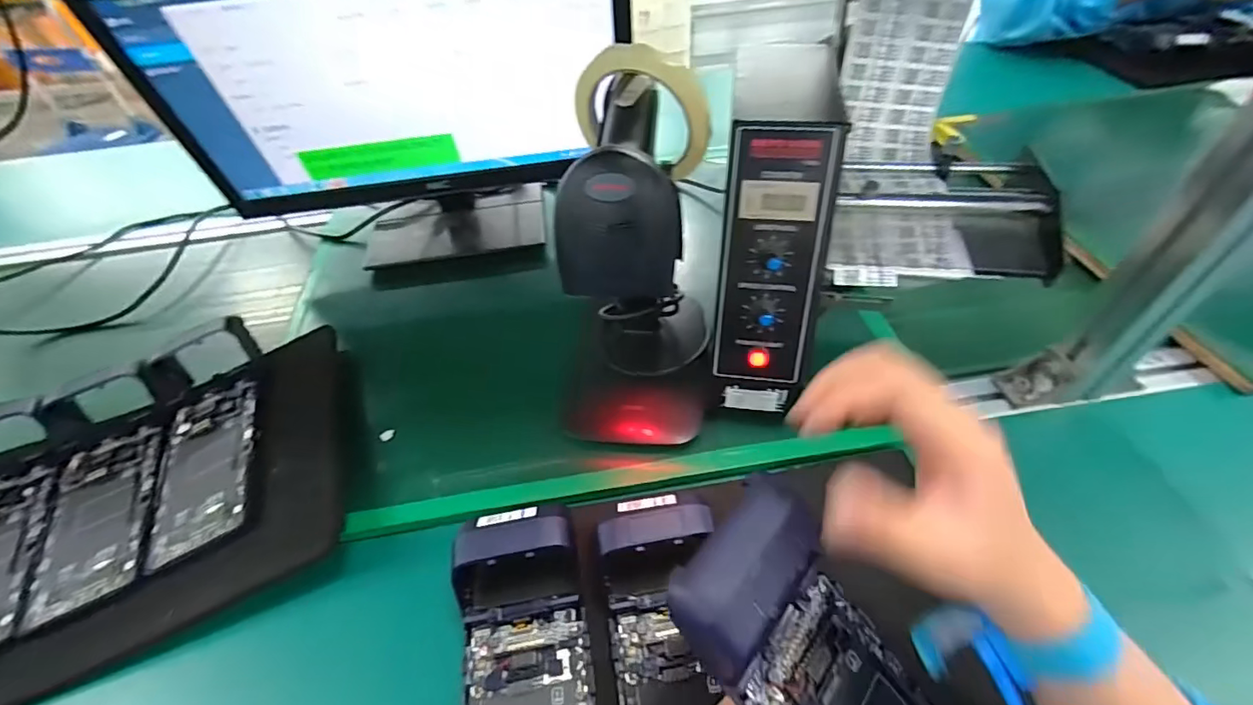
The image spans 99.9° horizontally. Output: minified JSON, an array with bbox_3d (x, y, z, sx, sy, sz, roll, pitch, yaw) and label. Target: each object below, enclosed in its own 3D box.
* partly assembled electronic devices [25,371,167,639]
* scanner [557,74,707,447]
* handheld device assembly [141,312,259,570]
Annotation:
[{"bbox_3d":[-0.427,0.097,0.423,0.092,0.030,0.216,-26,52,-18],"label":"partly assembled electronic devices"},{"bbox_3d":[0.004,-0.040,0.386,0.121,0.249,0.122,-5,48,0],"label":"scanner"},{"bbox_3d":[-0.349,0.063,0.433,0.083,0.042,0.213,-22,50,-14],"label":"handheld device assembly"}]

